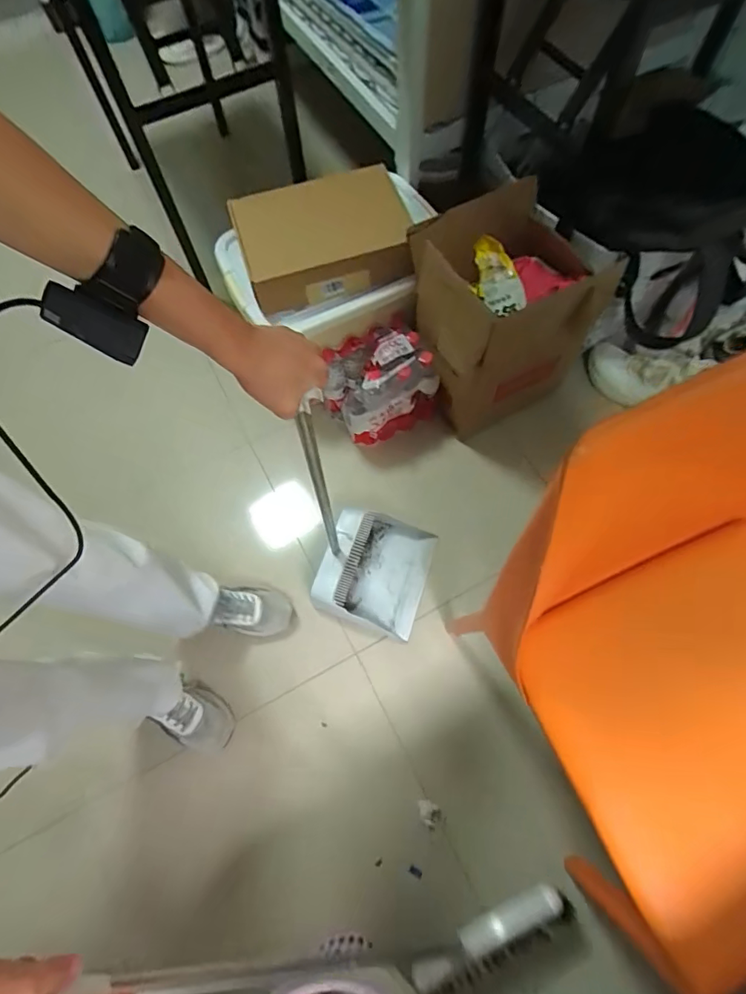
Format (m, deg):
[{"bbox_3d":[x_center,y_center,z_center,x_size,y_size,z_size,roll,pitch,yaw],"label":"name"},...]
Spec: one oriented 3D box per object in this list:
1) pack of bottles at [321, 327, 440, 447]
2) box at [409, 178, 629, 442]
[{"bbox_3d":[0.011,-0.259,1.163,0.222,0.239,0.166,-28,69,-9],"label":"pack of bottles"},{"bbox_3d":[0.273,-0.410,1.100,0.341,0.384,0.319,-30,69,-9],"label":"box"}]

